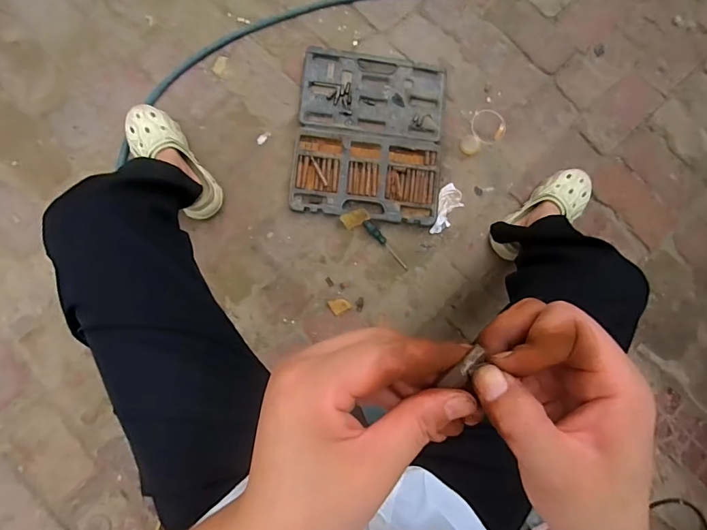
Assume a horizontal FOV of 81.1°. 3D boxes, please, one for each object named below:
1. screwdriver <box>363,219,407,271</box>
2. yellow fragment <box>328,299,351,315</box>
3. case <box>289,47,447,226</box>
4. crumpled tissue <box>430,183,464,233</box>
[{"bbox_3d":[0.077,-0.047,0.959,0.018,0.019,0.146,-44,89,-7],"label":"screwdriver"},{"bbox_3d":[-0.032,0.090,0.933,0.041,0.004,0.036,-32,88,-7],"label":"yellow fragment"},{"bbox_3d":[0.040,-0.305,0.976,0.336,0.032,0.396,6,84,-4],"label":"case"},{"bbox_3d":[0.227,-0.131,0.988,0.061,0.023,0.121,15,83,-3],"label":"crumpled tissue"}]

